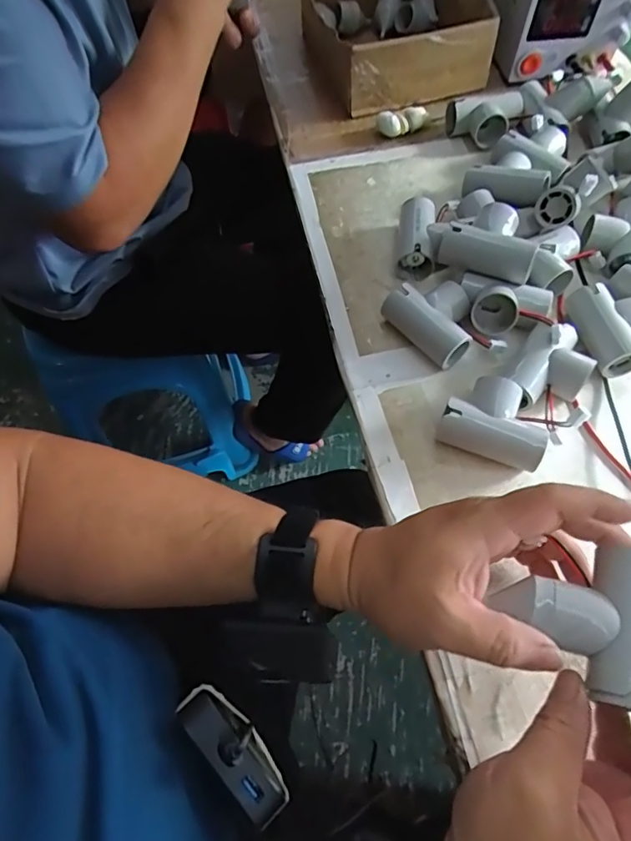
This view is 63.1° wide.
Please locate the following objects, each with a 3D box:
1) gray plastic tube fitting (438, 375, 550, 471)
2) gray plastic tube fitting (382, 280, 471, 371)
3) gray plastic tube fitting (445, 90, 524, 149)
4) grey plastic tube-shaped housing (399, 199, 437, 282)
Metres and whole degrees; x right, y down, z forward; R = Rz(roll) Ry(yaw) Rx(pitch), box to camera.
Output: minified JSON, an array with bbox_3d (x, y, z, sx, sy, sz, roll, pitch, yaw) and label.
[{"bbox_3d":[0.134,0.002,0.380,0.072,0.037,0.056,27,65,15],"label":"gray plastic tube fitting"},{"bbox_3d":[0.099,-0.083,0.427,0.057,0.033,0.071,-32,66,-15],"label":"gray plastic tube fitting"},{"bbox_3d":[0.182,-0.321,0.550,0.077,0.036,0.052,-9,62,-4],"label":"gray plastic tube fitting"},{"bbox_3d":[0.094,-0.171,0.476,0.032,0.034,0.076,4,62,3],"label":"grey plastic tube-shaped housing"}]

